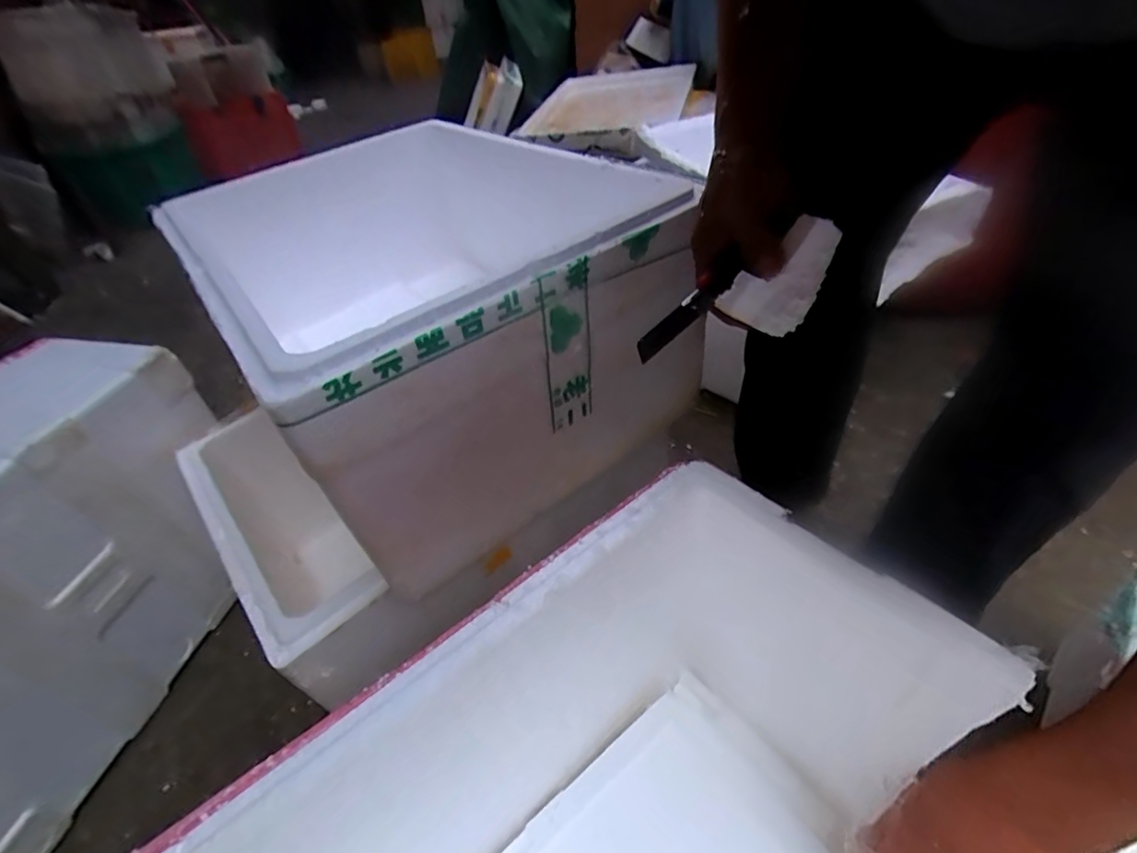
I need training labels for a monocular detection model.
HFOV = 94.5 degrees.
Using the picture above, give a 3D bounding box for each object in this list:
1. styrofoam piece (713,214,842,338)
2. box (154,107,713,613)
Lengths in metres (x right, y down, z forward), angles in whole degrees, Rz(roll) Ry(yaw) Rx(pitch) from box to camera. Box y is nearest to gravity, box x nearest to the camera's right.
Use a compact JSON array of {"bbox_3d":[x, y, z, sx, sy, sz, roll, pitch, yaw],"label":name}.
[{"bbox_3d":[0.163,-0.113,0.394,0.068,0.088,0.010,20,21,-29],"label":"styrofoam piece"},{"bbox_3d":[-0.198,-0.165,0.689,0.438,0.265,0.608,-32,46,-26],"label":"box"}]

